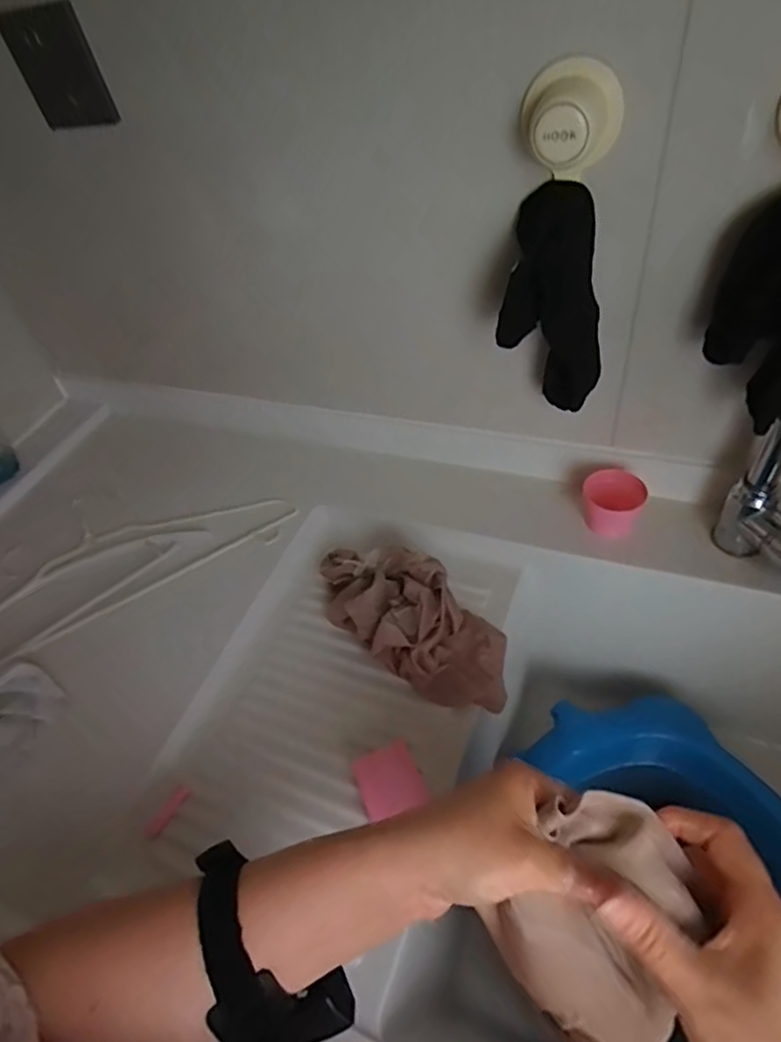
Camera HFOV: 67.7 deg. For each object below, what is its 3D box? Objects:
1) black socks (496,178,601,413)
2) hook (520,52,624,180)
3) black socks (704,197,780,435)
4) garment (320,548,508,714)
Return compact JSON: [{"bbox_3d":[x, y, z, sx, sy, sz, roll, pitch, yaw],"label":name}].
[{"bbox_3d":[0.139,-0.177,0.485,0.084,0.171,0.053,7,52,17],"label":"black socks"},{"bbox_3d":[0.120,-0.268,0.396,0.062,0.067,0.044,14,54,22],"label":"hook"},{"bbox_3d":[0.277,-0.154,0.417,0.074,0.154,0.039,28,60,30],"label":"black socks"},{"bbox_3d":[0.019,0.090,0.563,0.100,0.059,0.219,-41,54,-22],"label":"garment"}]

